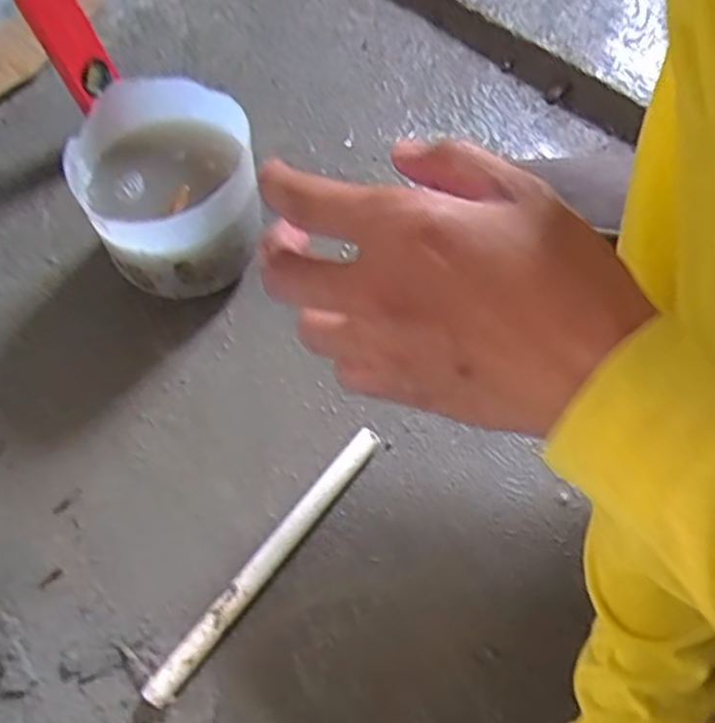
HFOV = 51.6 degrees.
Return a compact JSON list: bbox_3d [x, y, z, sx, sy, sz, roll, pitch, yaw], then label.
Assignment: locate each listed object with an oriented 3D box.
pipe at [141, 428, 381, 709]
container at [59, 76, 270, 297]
[{"bbox_3d":[-0.073,0.163,0.615,0.020,0.022,0.273,36,69,14],"label":"pipe"},{"bbox_3d":[-0.155,-0.141,0.657,0.154,0.175,0.120,-24,67,-12],"label":"container"}]

